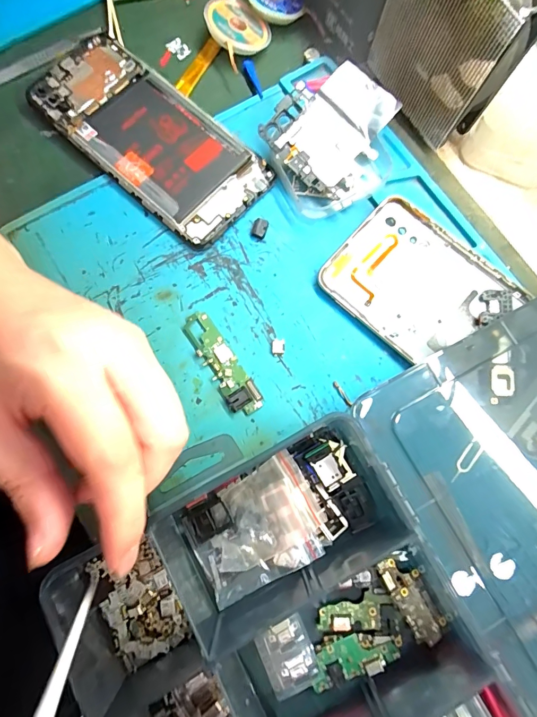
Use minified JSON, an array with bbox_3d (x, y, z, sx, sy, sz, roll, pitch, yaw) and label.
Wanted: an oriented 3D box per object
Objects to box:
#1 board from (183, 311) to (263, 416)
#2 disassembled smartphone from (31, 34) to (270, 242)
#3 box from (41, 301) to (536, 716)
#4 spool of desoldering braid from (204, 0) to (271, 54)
[{"bbox_3d":[-0.027,0.003,0.221,0.018,0.004,0.066,-34,81,-6],"label":"board"},{"bbox_3d":[-0.076,-0.140,0.244,0.155,0.010,0.070,42,82,7],"label":"disassembled smartphone"},{"bbox_3d":[0.081,0.107,0.183,0.347,0.040,0.188,-28,81,-5],"label":"box"},{"bbox_3d":[-0.021,-0.223,0.259,0.039,0.013,0.036,0,79,0],"label":"spool of desoldering braid"}]

